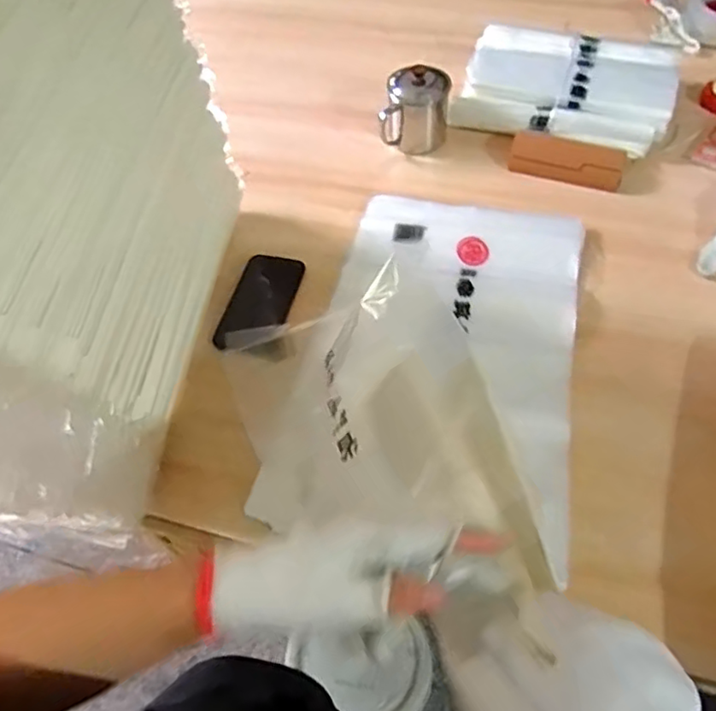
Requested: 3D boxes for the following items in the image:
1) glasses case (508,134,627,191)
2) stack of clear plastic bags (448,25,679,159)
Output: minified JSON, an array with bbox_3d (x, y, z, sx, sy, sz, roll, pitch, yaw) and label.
[{"bbox_3d":[0.291,-0.270,0.864,0.155,0.027,0.064,20,59,17],"label":"glasses case"},{"bbox_3d":[0.313,-0.403,0.928,0.303,0.065,0.205,16,58,14],"label":"stack of clear plastic bags"}]

